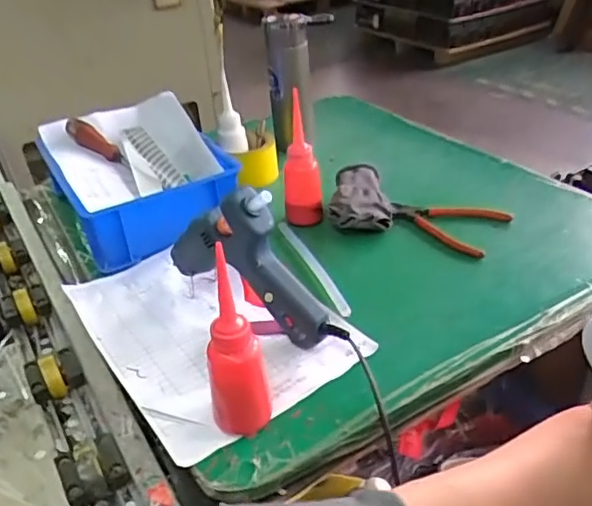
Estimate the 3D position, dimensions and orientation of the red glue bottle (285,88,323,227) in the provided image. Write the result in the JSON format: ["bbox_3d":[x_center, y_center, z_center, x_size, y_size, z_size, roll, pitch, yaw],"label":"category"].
[{"bbox_3d":[0.003,-0.113,0.711,0.046,0.158,0.042,-5,33,0],"label":"red glue bottle"}]

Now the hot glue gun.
[{"bbox_3d":[-0.043,0.007,0.562,0.197,0.144,0.030,20,41,33],"label":"hot glue gun"}]

